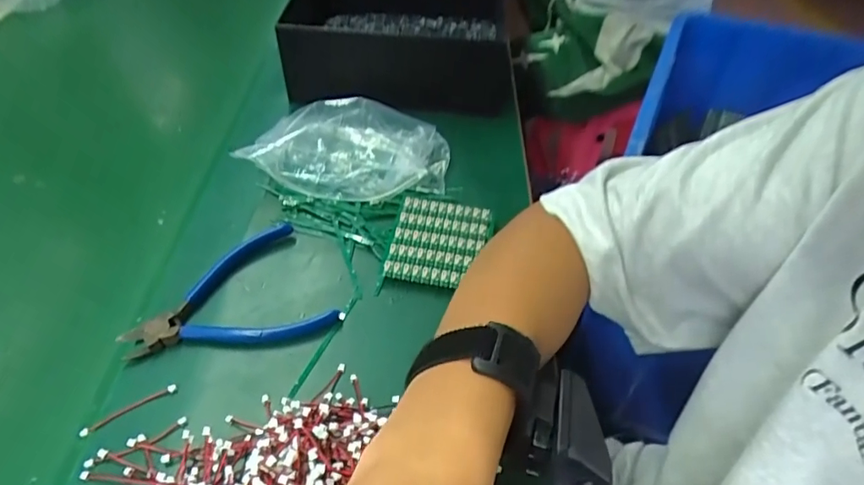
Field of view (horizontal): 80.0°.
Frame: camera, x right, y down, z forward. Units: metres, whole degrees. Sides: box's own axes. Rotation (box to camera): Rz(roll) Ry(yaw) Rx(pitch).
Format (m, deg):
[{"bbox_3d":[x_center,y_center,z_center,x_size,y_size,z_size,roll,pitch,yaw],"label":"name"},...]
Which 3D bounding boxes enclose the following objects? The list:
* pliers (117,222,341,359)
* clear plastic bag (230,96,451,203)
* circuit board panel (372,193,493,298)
[{"bbox_3d":[-0.150,0.046,0.376,0.135,0.015,0.106,-26,54,-21],"label":"pliers"},{"bbox_3d":[-0.071,-0.081,0.456,0.184,0.054,0.091,-8,49,-8],"label":"clear plastic bag"},{"bbox_3d":[0.006,0.000,0.420,0.078,0.013,0.085,8,49,7],"label":"circuit board panel"}]

